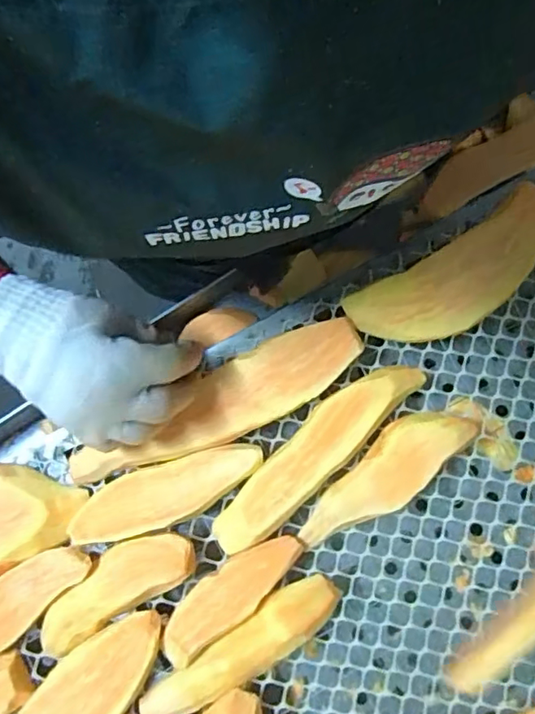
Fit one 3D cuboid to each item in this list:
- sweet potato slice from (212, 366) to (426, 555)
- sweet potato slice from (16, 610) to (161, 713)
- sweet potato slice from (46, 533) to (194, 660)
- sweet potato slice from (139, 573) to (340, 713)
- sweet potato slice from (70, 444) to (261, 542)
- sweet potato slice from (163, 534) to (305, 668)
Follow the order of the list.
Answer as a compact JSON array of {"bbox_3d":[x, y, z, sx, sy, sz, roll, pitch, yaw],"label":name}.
[{"bbox_3d":[0.037,0.075,0.435,0.203,0.017,0.047,-44,81,-3],"label":"sweet potato slice"},{"bbox_3d":[-0.156,0.268,0.403,0.202,0.017,0.057,-43,81,-3],"label":"sweet potato slice"},{"bbox_3d":[-0.121,0.178,0.427,0.134,0.021,0.047,-31,81,-1],"label":"sweet potato slice"},{"bbox_3d":[-0.019,0.224,0.417,0.165,0.011,0.040,-37,81,-2],"label":"sweet potato slice"},{"bbox_3d":[-0.080,0.107,0.433,0.152,0.011,0.047,-16,81,1],"label":"sweet potato slice"},{"bbox_3d":[-0.029,0.180,0.420,0.127,0.011,0.040,-38,81,-2],"label":"sweet potato slice"}]

